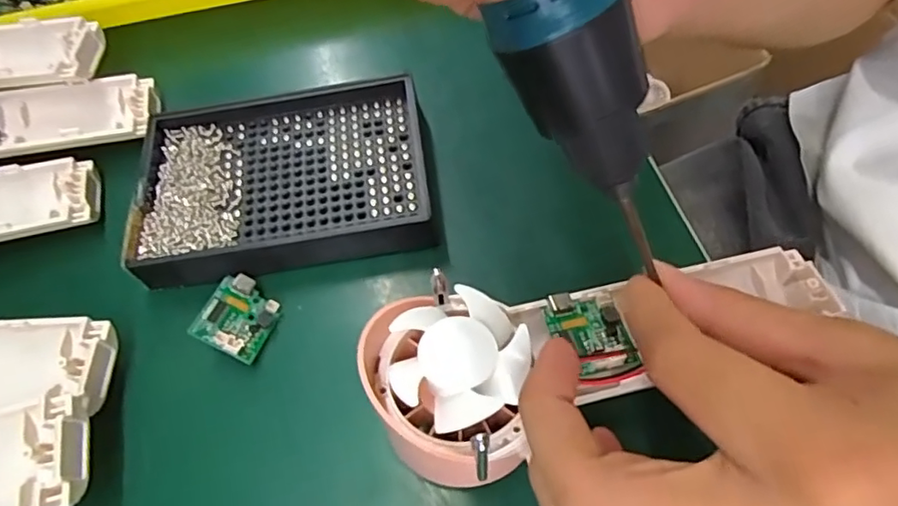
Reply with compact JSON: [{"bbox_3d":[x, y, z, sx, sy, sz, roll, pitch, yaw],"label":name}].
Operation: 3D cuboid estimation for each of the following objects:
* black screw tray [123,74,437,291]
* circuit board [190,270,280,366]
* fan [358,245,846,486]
[{"bbox_3d":[-0.081,-0.036,0.273,0.135,0.025,0.093,-10,62,0],"label":"black screw tray"},{"bbox_3d":[-0.090,0.027,0.245,0.030,0.006,0.033,31,56,-11],"label":"circuit board"},{"bbox_3d":[0.056,0.028,0.211,0.171,0.027,0.069,-13,62,-14],"label":"fan"}]

